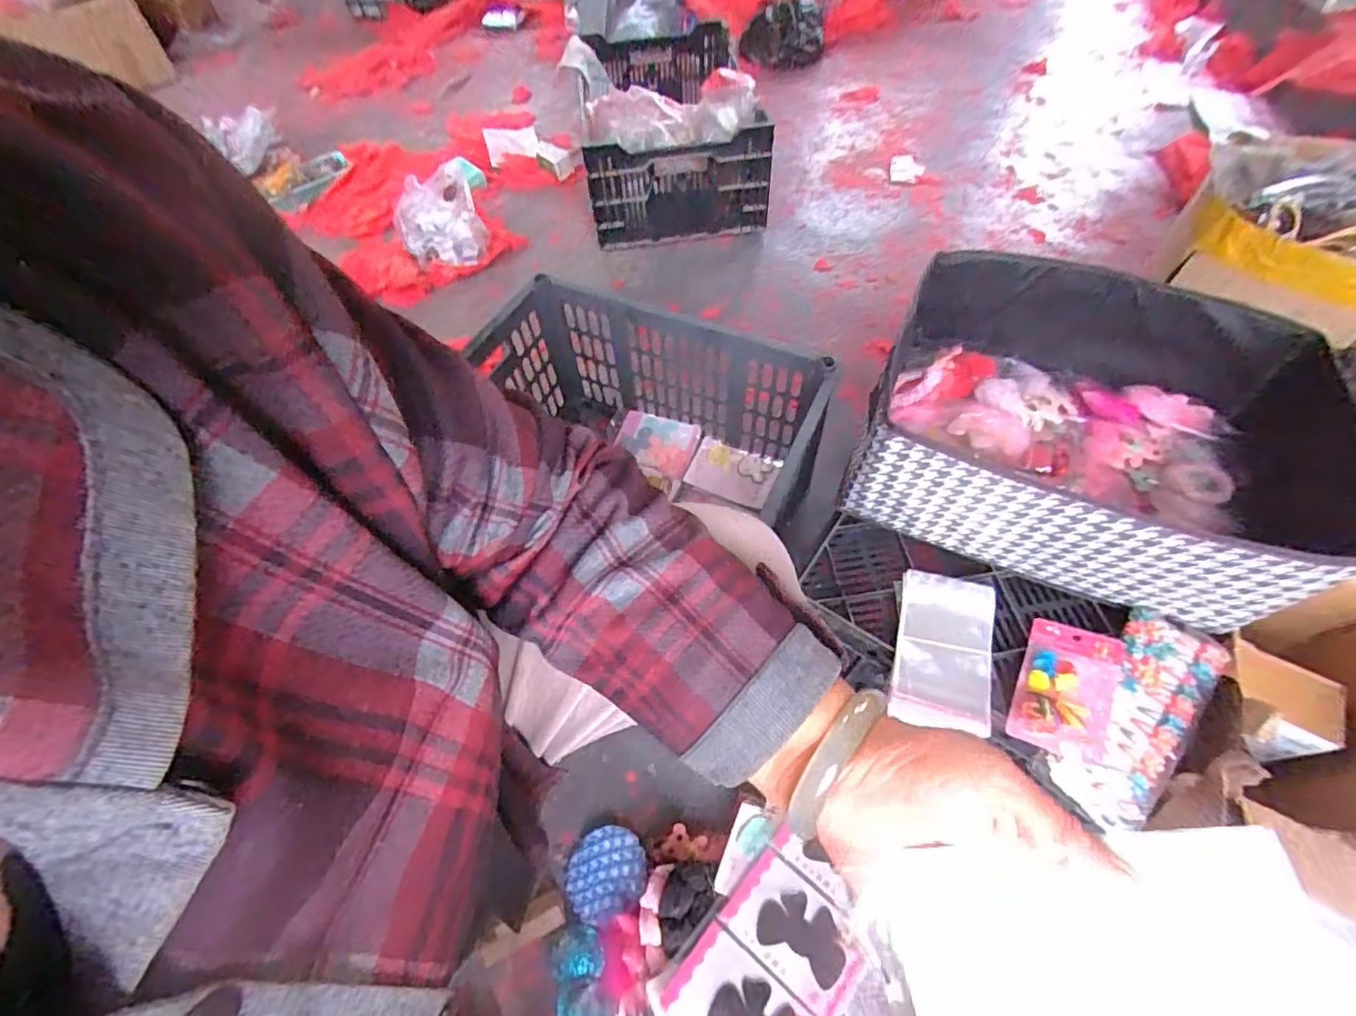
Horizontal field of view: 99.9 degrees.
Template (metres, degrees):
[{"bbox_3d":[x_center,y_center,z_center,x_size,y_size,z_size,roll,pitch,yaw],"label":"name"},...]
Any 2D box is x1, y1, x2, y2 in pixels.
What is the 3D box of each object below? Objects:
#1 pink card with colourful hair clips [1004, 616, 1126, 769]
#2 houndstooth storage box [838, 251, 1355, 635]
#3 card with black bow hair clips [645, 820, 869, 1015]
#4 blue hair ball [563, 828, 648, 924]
[{"bbox_3d":[0.385,0.177,0.565,0.080,0.012,0.139,16,57,32],"label":"pink card with colourful hair clips"},{"bbox_3d":[0.450,-0.078,0.620,0.435,0.159,0.325,21,61,16],"label":"houndstooth storage box"},{"bbox_3d":[0.085,0.442,0.551,0.134,0.017,0.225,31,50,33],"label":"card with black bow hair clips"},{"bbox_3d":[-0.084,0.421,0.657,0.096,0.024,0.086,-24,59,-12],"label":"blue hair ball"}]

